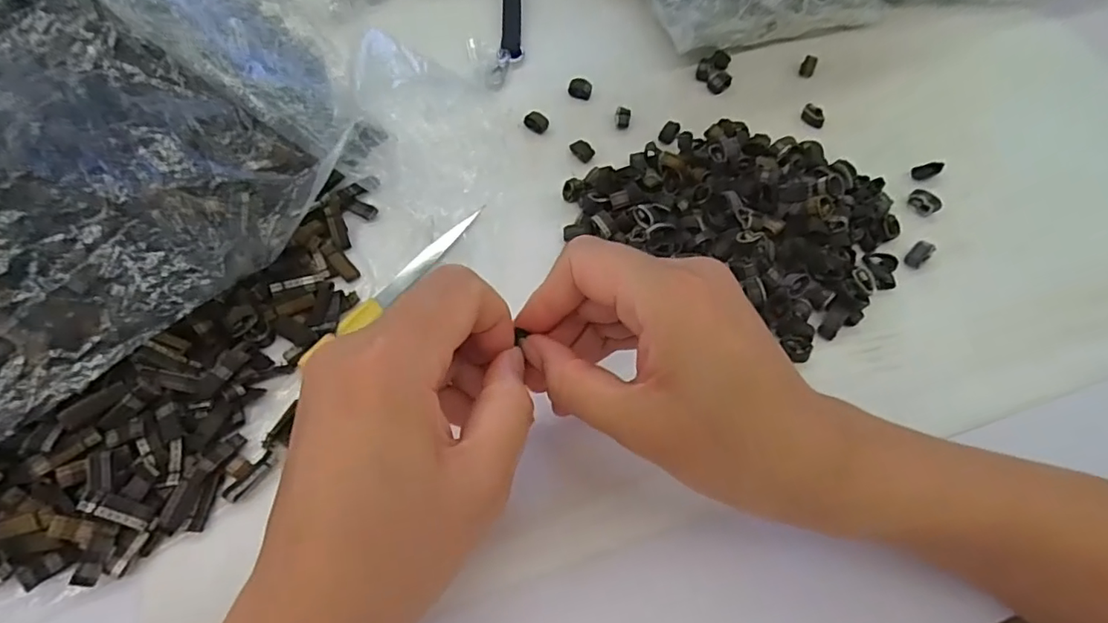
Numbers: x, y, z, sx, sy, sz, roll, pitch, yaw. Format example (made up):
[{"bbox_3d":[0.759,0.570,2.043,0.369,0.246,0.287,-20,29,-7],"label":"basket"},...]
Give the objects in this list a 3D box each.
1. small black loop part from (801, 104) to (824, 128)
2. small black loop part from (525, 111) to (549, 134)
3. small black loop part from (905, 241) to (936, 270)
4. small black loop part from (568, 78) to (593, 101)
[{"bbox_3d":[0.187,-0.141,0.406,0.017,0.012,0.008,29,64,17],"label":"small black loop part"},{"bbox_3d":[-0.013,-0.137,0.406,0.017,0.007,0.012,32,65,19],"label":"small black loop part"},{"bbox_3d":[0.222,-0.035,0.341,0.017,0.006,0.011,-36,65,-18],"label":"small black loop part"},{"bbox_3d":[0.019,-0.168,0.423,0.017,0.010,0.011,19,61,12],"label":"small black loop part"}]

